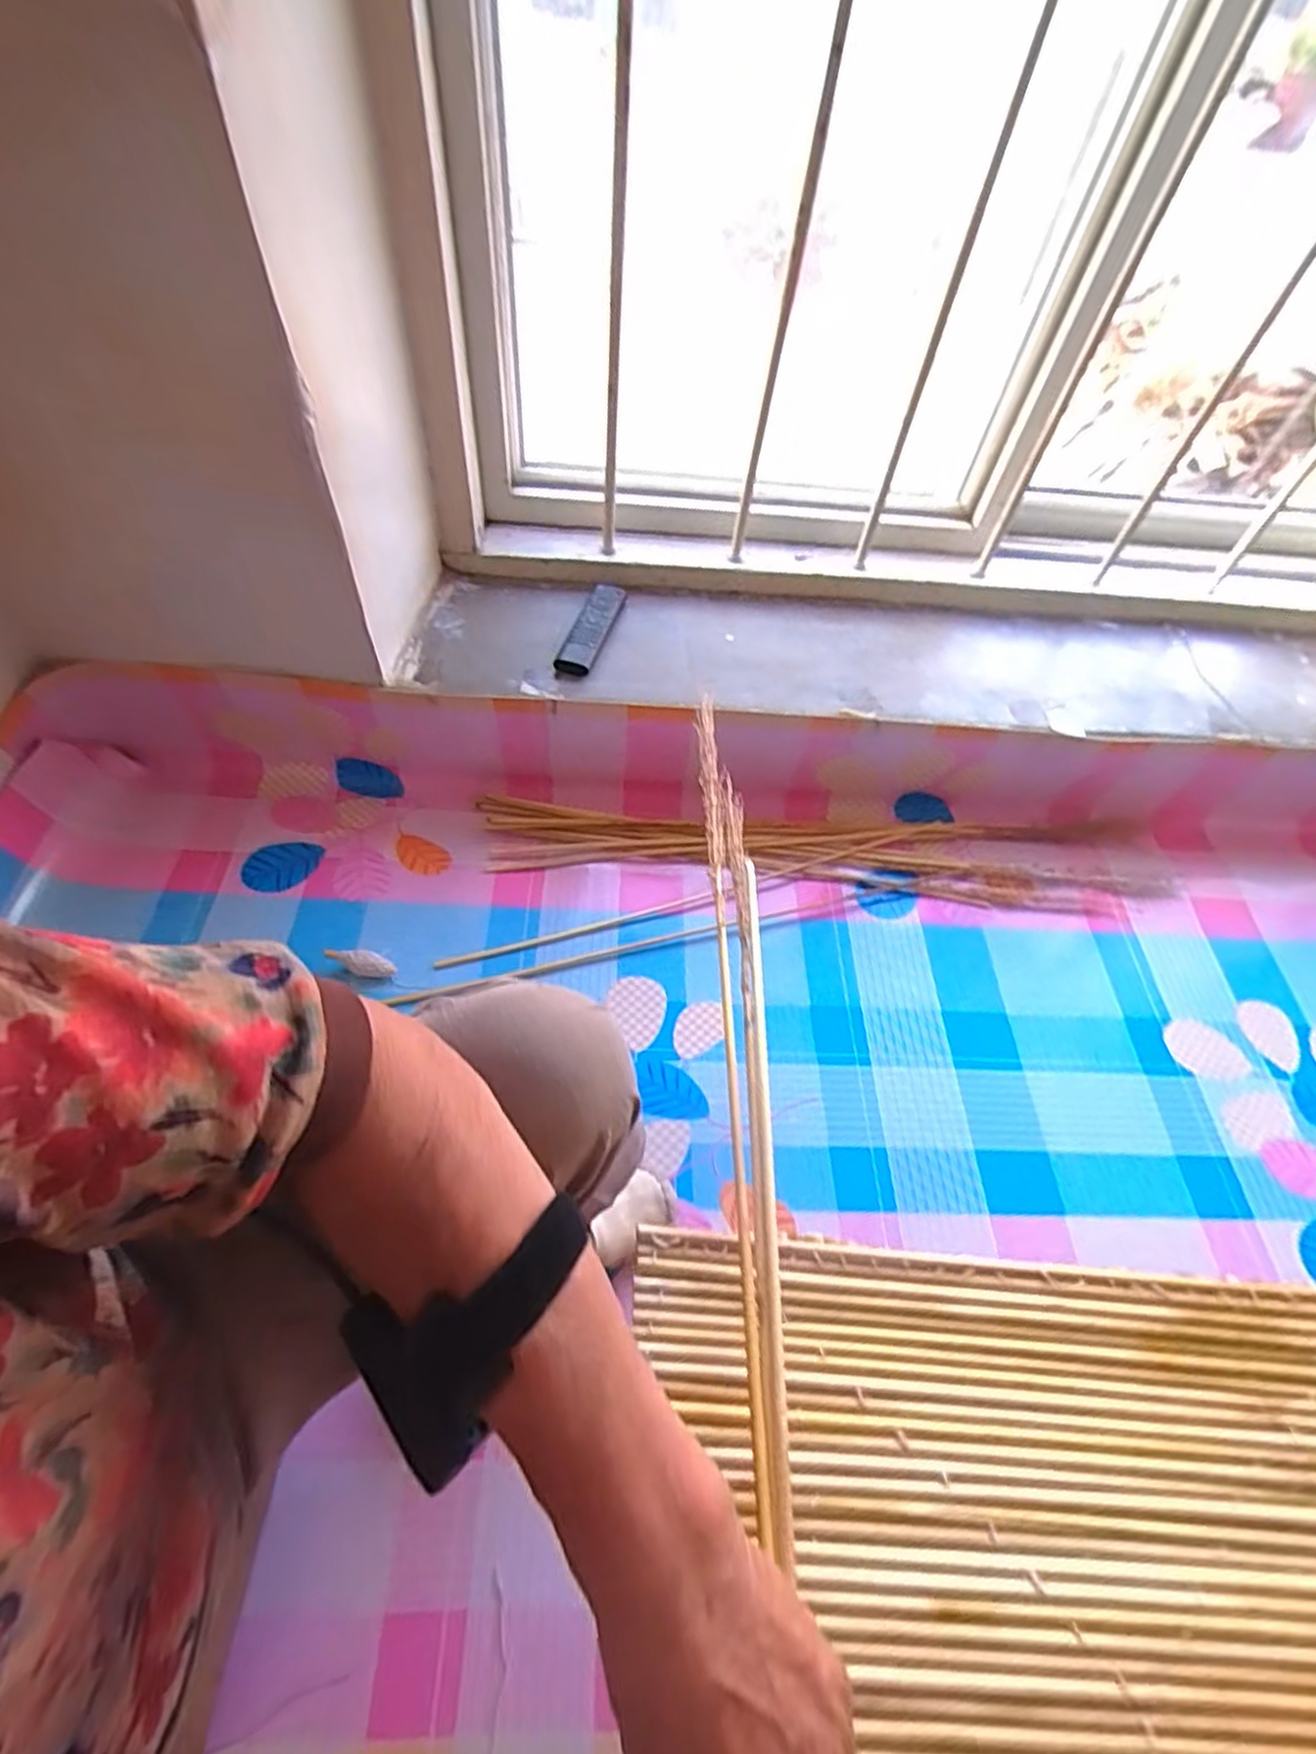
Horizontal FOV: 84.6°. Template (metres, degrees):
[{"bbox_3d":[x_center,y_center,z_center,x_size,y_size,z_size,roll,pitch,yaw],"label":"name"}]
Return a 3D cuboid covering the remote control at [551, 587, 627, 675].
[{"bbox_3d":[-0.084,-0.326,0.937,0.050,0.023,0.177,15,56,5],"label":"remote control"}]

